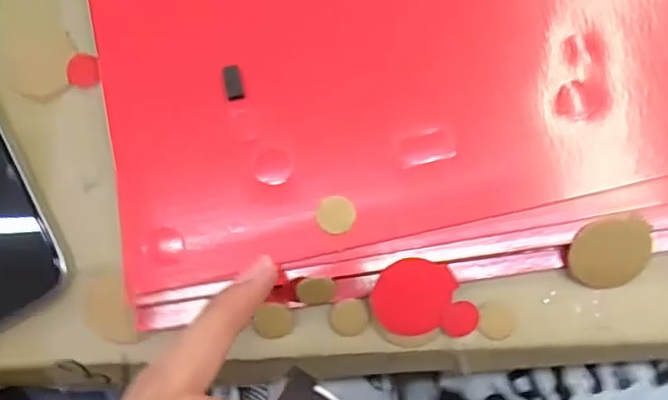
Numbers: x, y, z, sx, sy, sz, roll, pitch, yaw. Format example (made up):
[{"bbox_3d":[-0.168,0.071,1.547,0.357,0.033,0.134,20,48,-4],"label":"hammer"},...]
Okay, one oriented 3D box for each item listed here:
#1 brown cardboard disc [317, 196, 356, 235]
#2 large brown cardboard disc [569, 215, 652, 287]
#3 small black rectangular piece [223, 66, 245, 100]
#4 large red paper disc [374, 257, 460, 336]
[{"bbox_3d":[0.001,0.005,0.207,0.013,0.004,0.013,0,81,2],"label":"brown cardboard disc"},{"bbox_3d":[0.097,0.019,0.209,0.027,0.004,0.026,2,110,5],"label":"large brown cardboard disc"},{"bbox_3d":[-0.036,-0.042,0.215,0.006,0.004,0.013,-11,81,0],"label":"small black rectangular piece"},{"bbox_3d":[0.027,0.034,0.211,0.027,0.004,0.027,0,99,0],"label":"large red paper disc"}]

